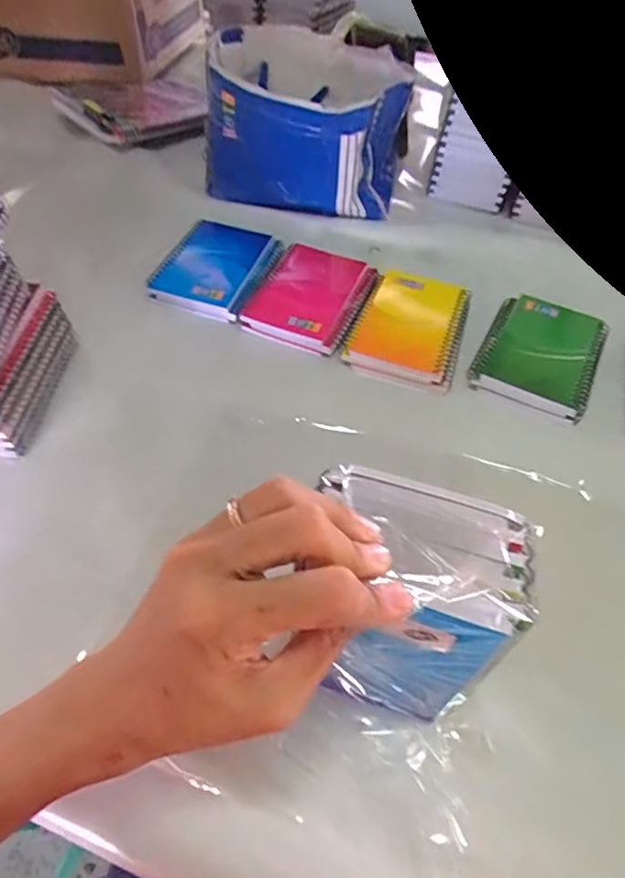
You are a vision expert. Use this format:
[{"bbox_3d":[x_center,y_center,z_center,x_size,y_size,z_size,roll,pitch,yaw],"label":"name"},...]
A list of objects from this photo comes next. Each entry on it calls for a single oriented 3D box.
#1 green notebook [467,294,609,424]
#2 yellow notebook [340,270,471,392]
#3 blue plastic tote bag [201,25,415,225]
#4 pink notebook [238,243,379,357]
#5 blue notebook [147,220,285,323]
[{"bbox_3d":[0.204,-0.077,0.468,0.095,0.017,0.127,24,55,15],"label":"green notebook"},{"bbox_3d":[0.092,-0.108,0.484,0.095,0.012,0.138,17,53,10],"label":"yellow notebook"},{"bbox_3d":[-0.002,-0.359,0.591,0.212,0.118,0.197,17,53,10],"label":"blue plastic tote bag"},{"bbox_3d":[0.000,-0.140,0.500,0.099,0.018,0.134,19,53,11],"label":"pink notebook"},{"bbox_3d":[-0.094,-0.171,0.517,0.097,0.019,0.123,18,53,11],"label":"blue notebook"}]

